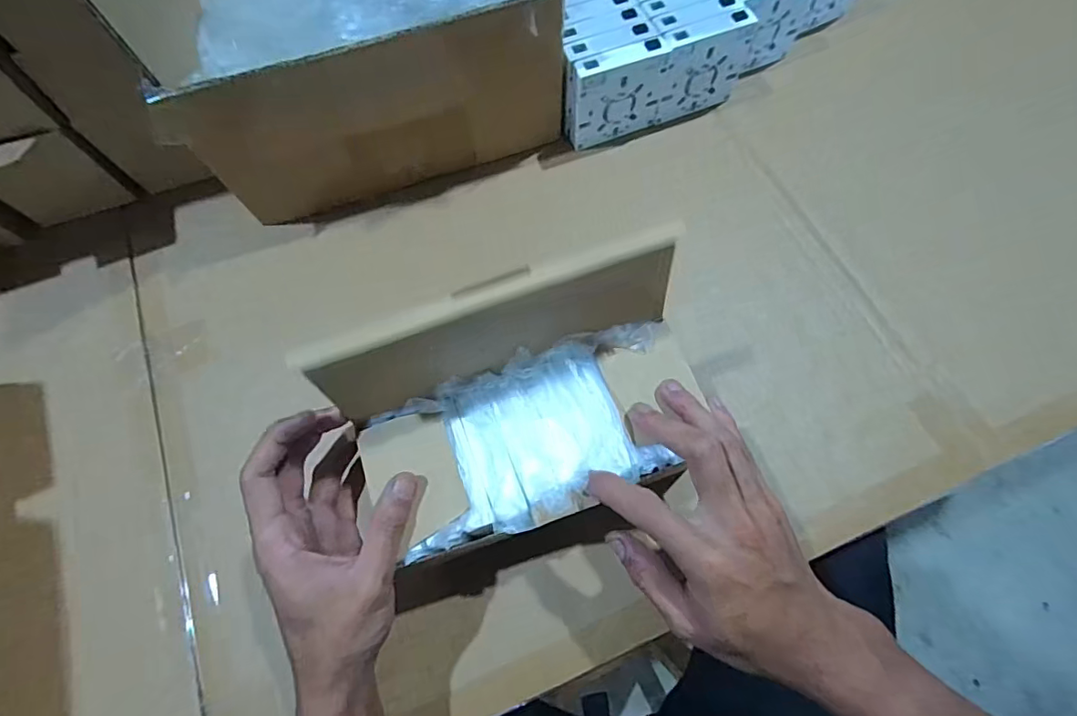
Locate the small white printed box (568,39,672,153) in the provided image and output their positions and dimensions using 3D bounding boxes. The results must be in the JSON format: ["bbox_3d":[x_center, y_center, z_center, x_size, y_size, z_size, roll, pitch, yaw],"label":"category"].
[{"bbox_3d":[0.072,-0.244,0.478,0.092,0.080,0.018,-20,71,-6],"label":"small white printed box"}]

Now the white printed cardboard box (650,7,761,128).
[{"bbox_3d":[0.155,-0.275,0.488,0.089,0.084,0.026,-20,71,-6],"label":"white printed cardboard box"}]

